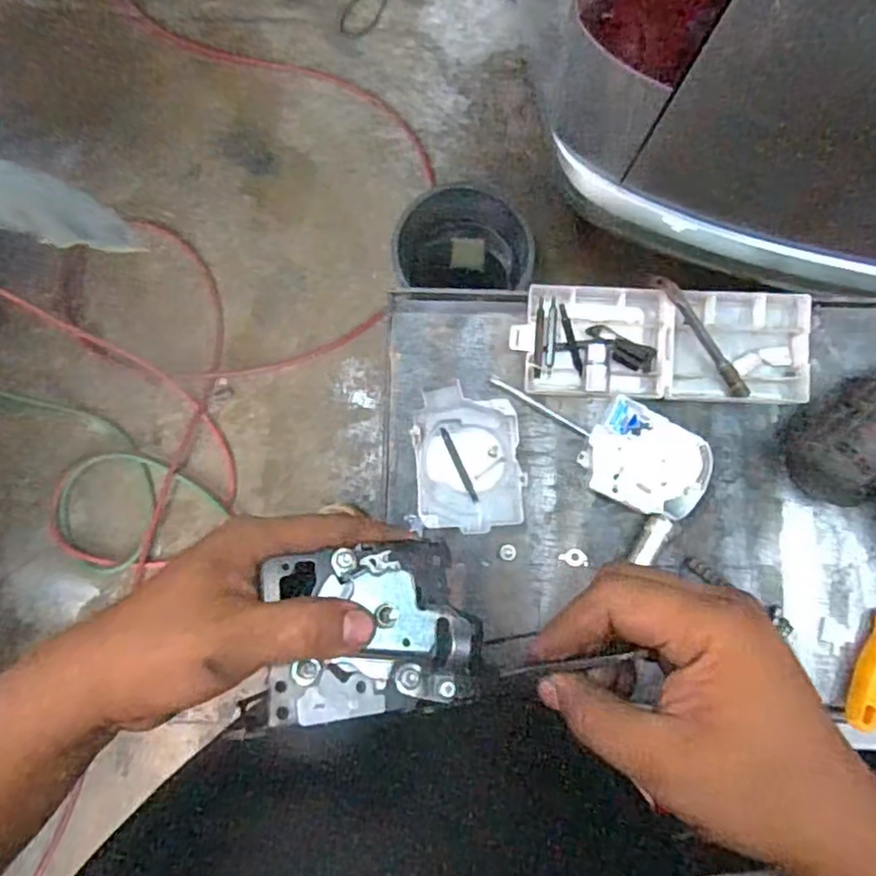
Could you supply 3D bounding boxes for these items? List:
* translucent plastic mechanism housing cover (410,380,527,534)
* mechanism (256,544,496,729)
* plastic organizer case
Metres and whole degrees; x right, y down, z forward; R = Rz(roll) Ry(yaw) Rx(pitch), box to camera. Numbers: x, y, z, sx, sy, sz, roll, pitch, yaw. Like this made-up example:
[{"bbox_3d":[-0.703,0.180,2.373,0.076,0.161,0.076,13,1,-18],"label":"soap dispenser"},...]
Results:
[{"bbox_3d":[0.024,0.016,0.519,0.080,0.032,0.110,-4,84,0],"label":"translucent plastic mechanism housing cover"},{"bbox_3d":[-0.030,0.092,0.318,0.103,0.040,0.078,-2,67,-27],"label":"mechanism"},{"bbox_3d":[0.179,-0.076,0.529,0.225,0.030,0.087,1,84,1],"label":"plastic organizer case"}]

